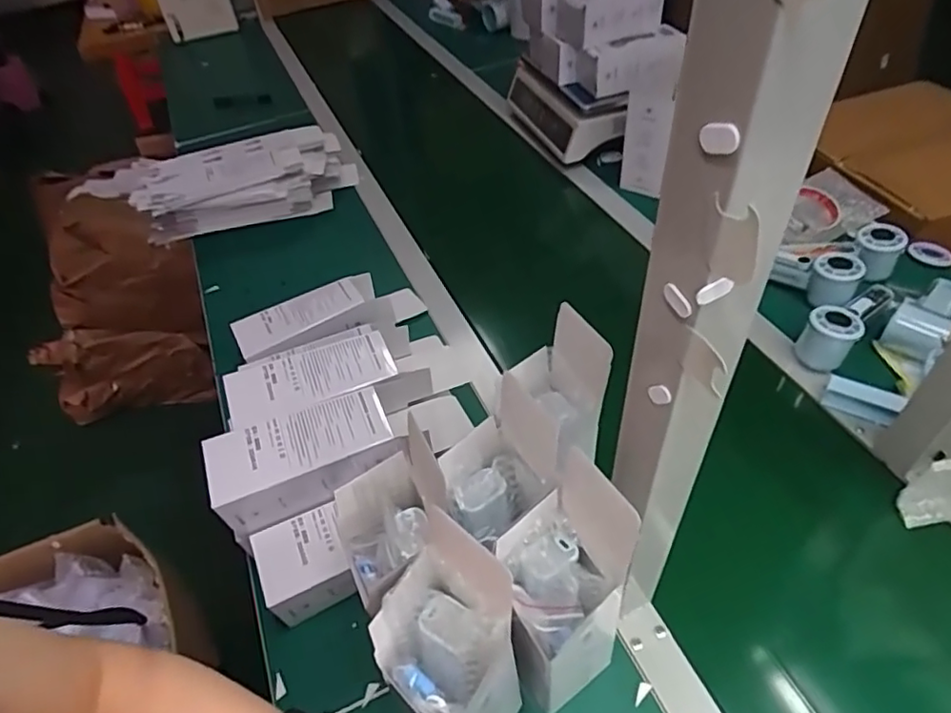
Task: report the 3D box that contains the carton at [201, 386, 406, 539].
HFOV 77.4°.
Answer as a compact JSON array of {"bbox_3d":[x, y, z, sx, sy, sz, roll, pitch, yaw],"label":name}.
[{"bbox_3d":[-0.155,0.099,0.559,0.163,0.077,0.077,-17,47,-9],"label":"carton"}]

